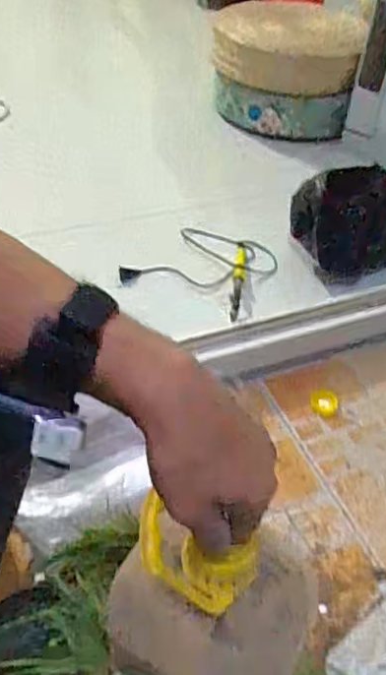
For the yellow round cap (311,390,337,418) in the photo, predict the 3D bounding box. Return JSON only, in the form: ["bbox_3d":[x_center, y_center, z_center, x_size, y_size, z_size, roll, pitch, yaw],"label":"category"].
[{"bbox_3d":[0.205,0.103,0.937,0.043,0.005,0.045,2,60,-3],"label":"yellow round cap"}]

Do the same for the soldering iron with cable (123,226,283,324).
[{"bbox_3d":[0.020,-0.145,1.120,0.249,0.024,0.246,22,47,16],"label":"soldering iron with cable"}]

